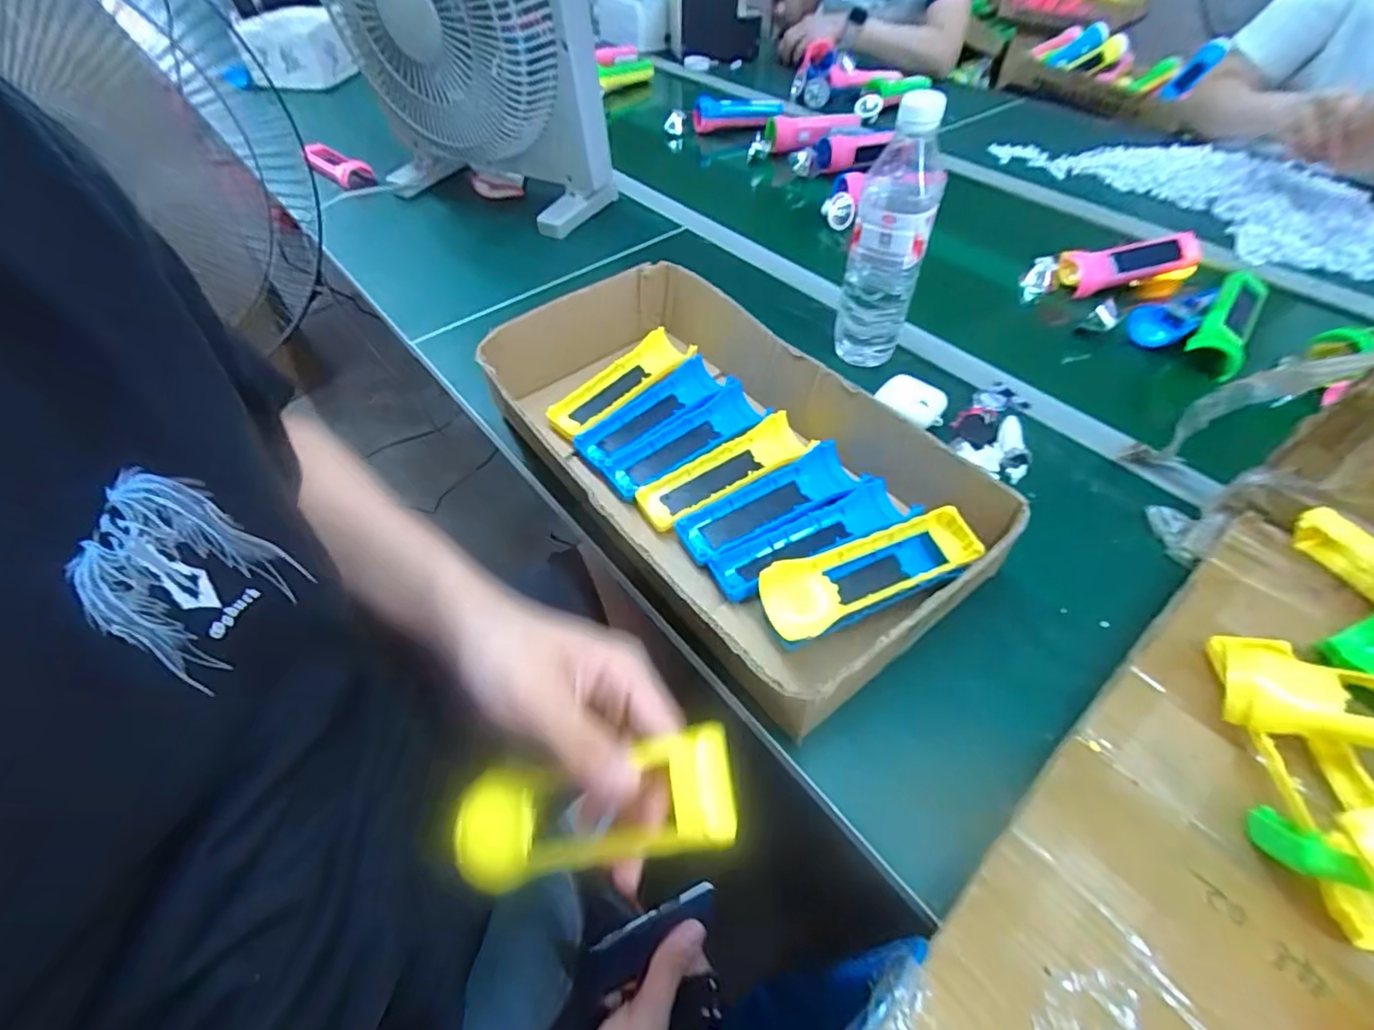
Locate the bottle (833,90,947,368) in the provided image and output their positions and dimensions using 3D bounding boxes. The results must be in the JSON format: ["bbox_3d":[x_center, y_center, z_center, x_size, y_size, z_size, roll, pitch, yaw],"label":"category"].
[{"bbox_3d":[0.181,-0.241,0.520,0.065,0.218,0.064,13,52,12],"label":"bottle"}]

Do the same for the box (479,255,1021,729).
[{"bbox_3d":[0.004,-0.066,0.490,0.222,0.090,0.473,-30,57,-22],"label":"box"}]

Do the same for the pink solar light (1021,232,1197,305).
[{"bbox_3d":[0.524,-0.302,0.706,0.204,0.058,0.051,-8,51,-5],"label":"pink solar light"}]

